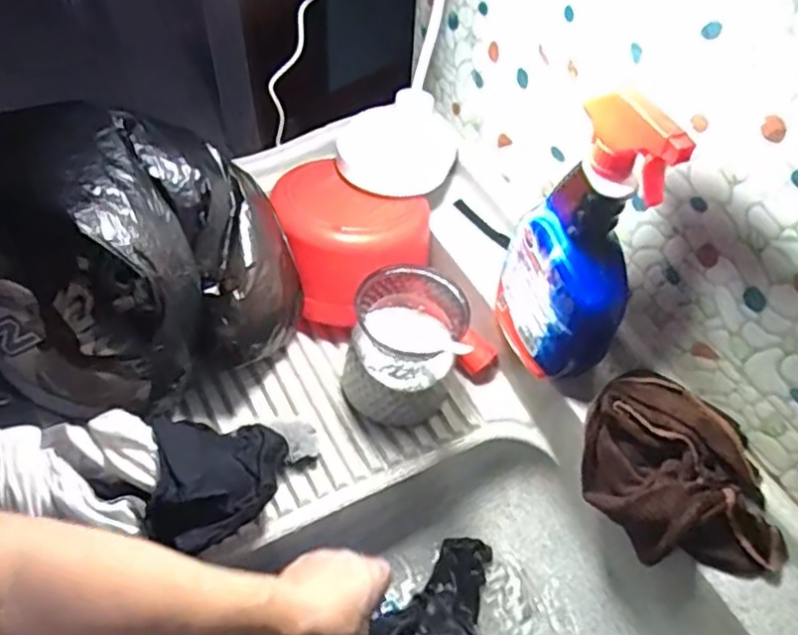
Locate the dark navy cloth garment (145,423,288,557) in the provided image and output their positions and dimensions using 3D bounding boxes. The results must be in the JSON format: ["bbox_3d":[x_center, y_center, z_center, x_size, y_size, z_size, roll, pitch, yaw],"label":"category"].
[{"bbox_3d":[-0.143,0.135,0.553,0.113,0.047,0.112,15,42,-30],"label":"dark navy cloth garment"}]

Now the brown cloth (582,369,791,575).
[{"bbox_3d":[0.236,0.135,0.579,0.109,0.089,0.173,-20,57,-17],"label":"brown cloth"}]

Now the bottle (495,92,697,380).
[{"bbox_3d":[0.146,-0.062,0.558,0.072,0.260,0.108,-10,55,-10],"label":"bottle"}]

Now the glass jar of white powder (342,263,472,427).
[{"bbox_3d":[0.007,0.029,0.662,0.105,0.123,0.110,1,54,-2],"label":"glass jar of white powder"}]

